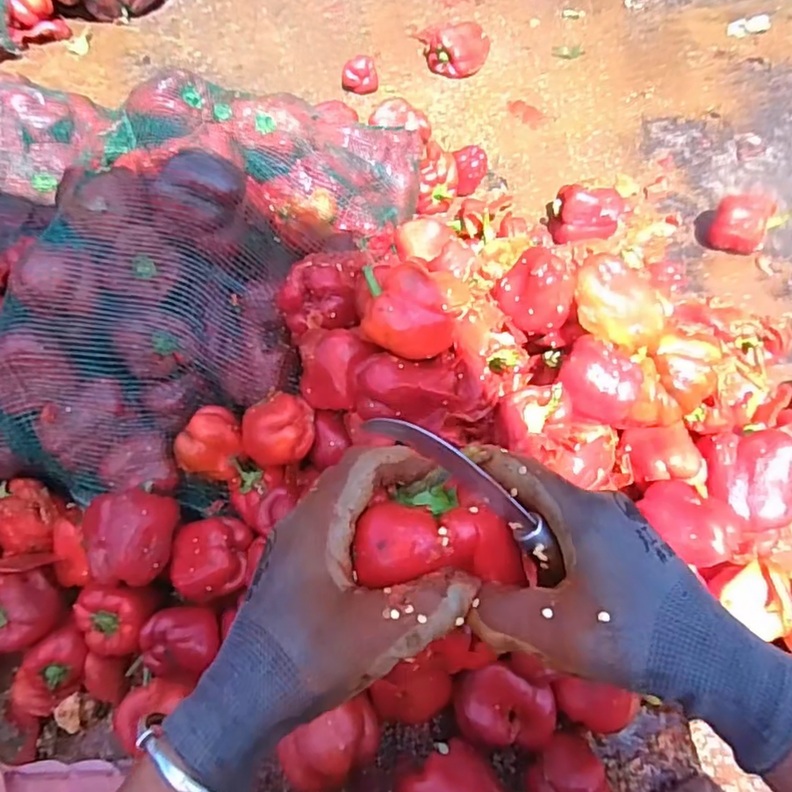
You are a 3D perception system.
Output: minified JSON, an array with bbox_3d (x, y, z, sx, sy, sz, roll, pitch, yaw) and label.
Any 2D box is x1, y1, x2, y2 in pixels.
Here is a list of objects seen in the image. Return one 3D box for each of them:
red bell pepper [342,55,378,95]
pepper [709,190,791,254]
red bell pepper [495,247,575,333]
[{"bbox_3d":[-0.078,-0.687,1.271,0.078,0.056,0.065,-7,59,1],"label":"red bell pepper"},{"bbox_3d":[0.559,-0.276,0.962,0.087,0.072,0.092,-39,64,-17],"label":"pepper"},{"bbox_3d":[0.145,-0.113,0.618,0.073,0.056,0.068,-2,59,4],"label":"red bell pepper"}]

